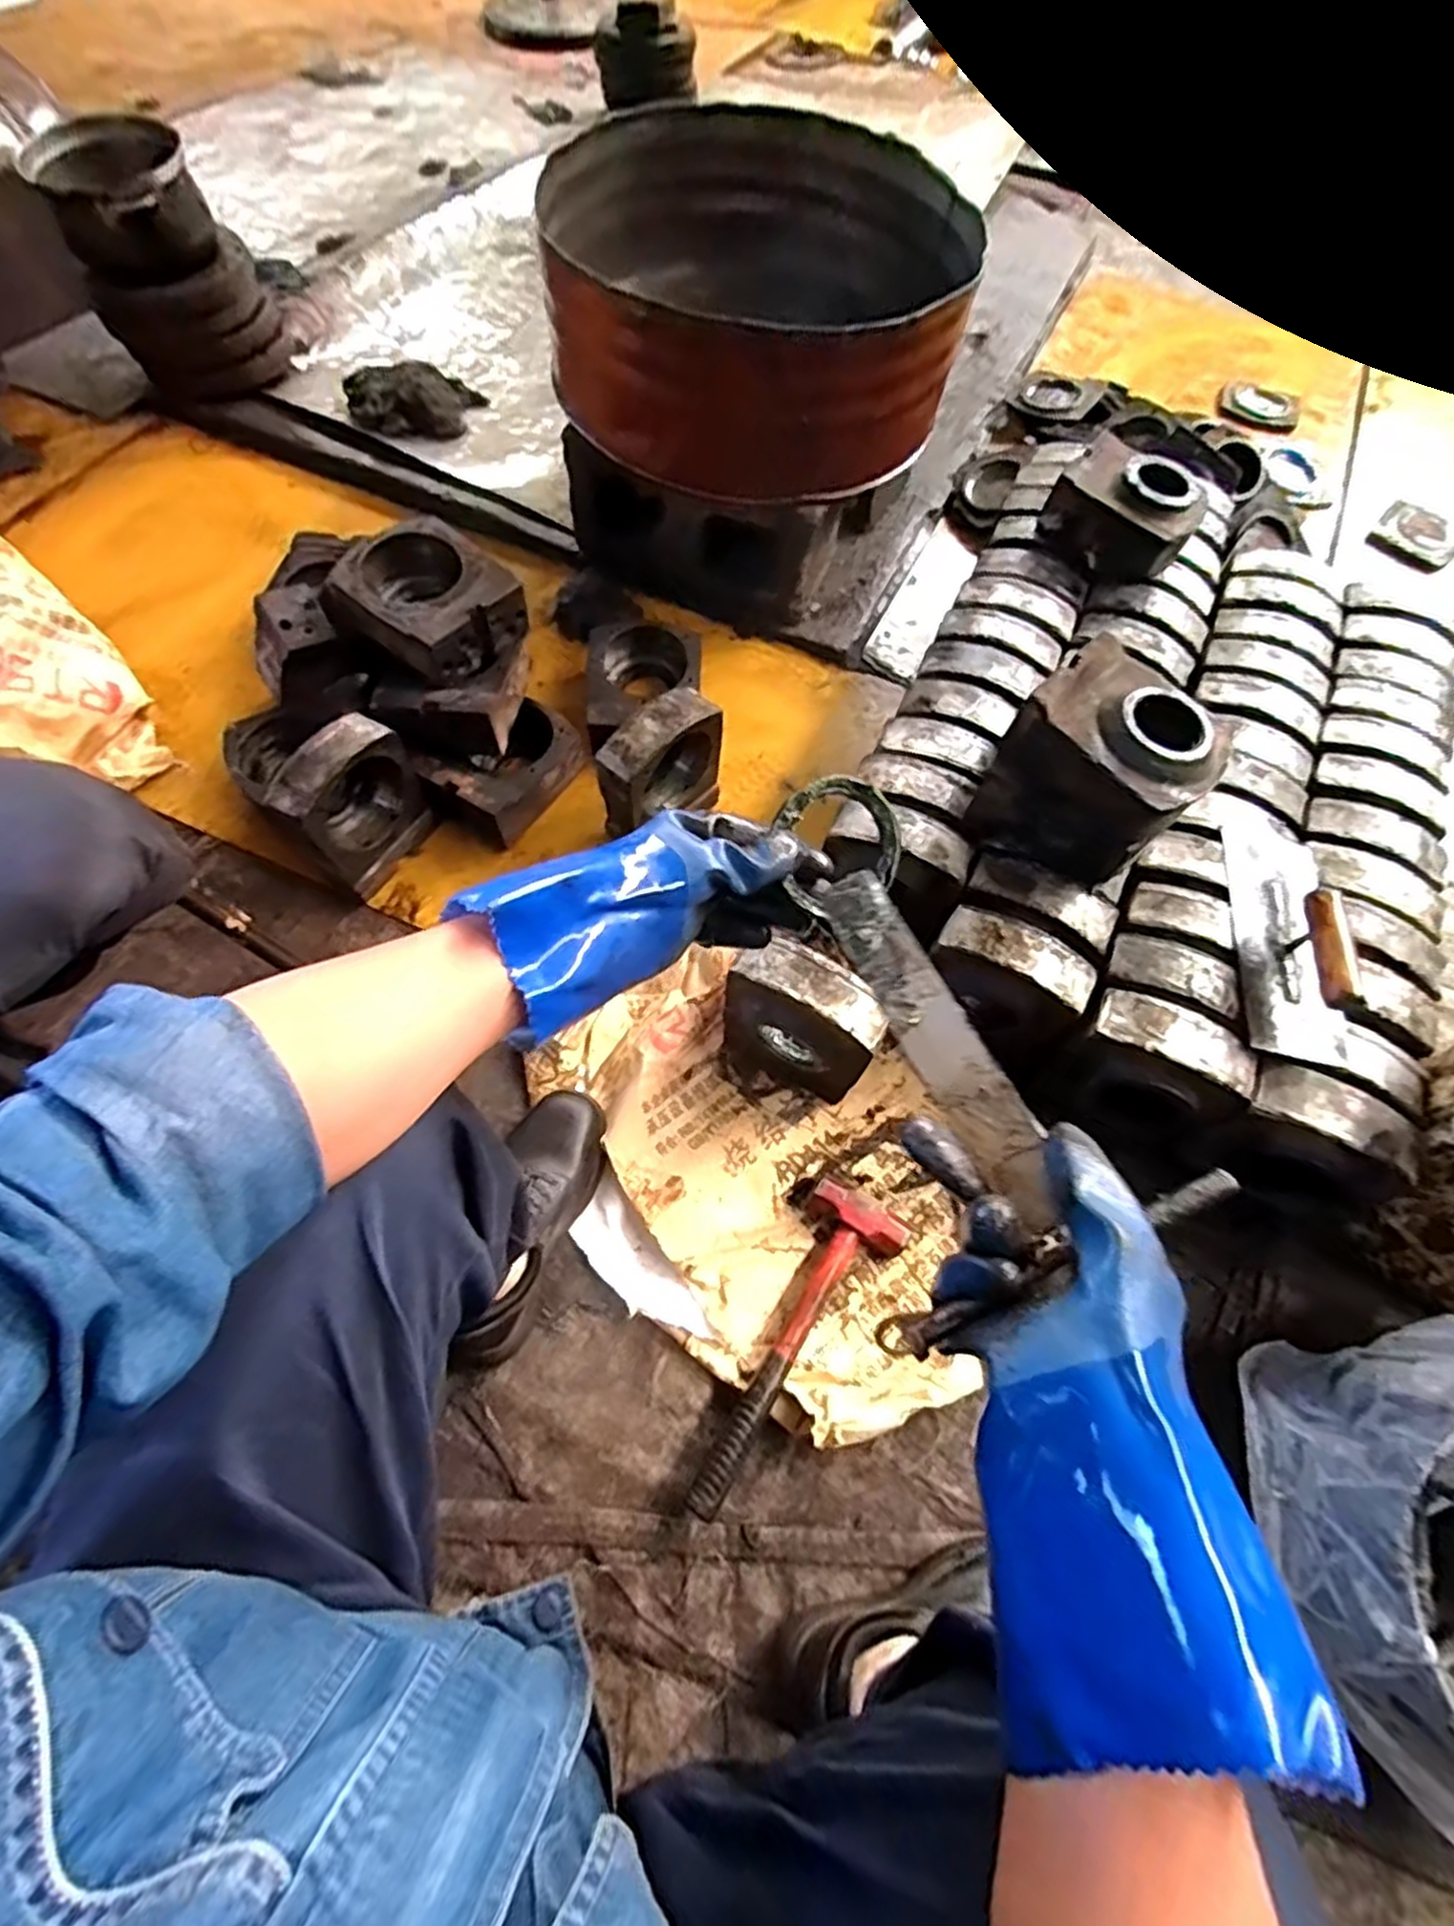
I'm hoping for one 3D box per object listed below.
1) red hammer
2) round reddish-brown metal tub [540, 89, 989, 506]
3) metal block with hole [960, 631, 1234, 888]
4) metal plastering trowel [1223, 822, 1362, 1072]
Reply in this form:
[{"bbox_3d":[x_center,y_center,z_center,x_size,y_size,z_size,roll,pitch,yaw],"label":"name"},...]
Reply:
[{"bbox_3d":[0.058,0.362,0.737,0.096,0.041,0.318,32,66,13],"label":"red hammer"},{"bbox_3d":[0.033,-0.857,1.004,0.520,0.211,0.477,1,63,-2],"label":"round reddish-brown metal tub"},{"bbox_3d":[0.382,-0.202,0.787,0.174,0.148,0.183,35,67,14],"label":"metal block with hole"},{"bbox_3d":[0.572,-0.044,0.761,0.097,0.078,0.274,9,63,1],"label":"metal plastering trowel"}]

